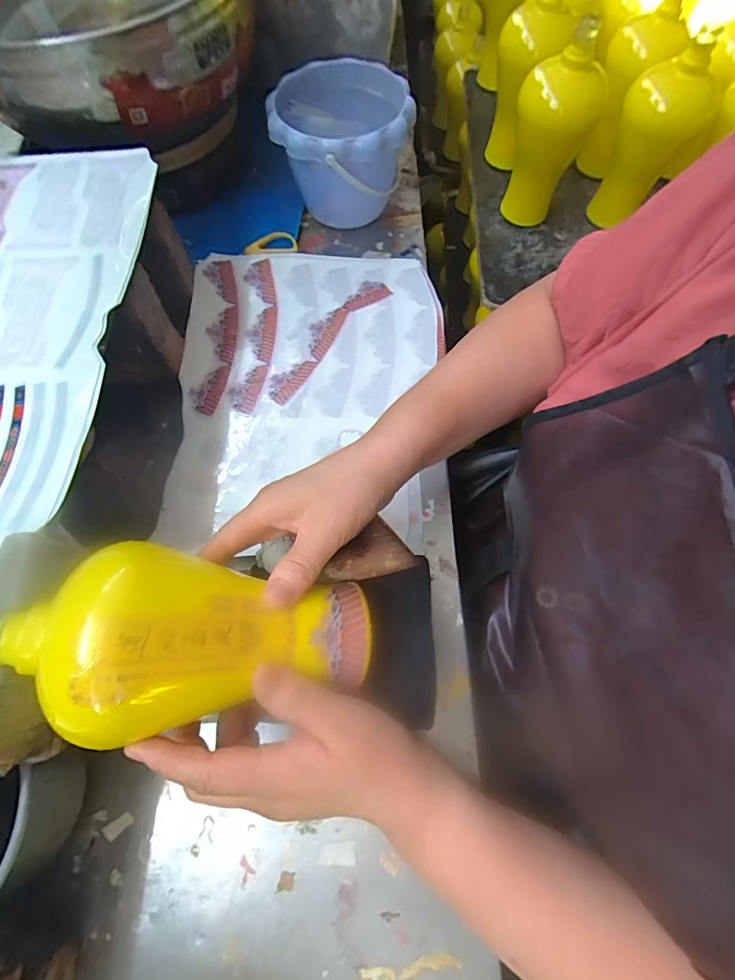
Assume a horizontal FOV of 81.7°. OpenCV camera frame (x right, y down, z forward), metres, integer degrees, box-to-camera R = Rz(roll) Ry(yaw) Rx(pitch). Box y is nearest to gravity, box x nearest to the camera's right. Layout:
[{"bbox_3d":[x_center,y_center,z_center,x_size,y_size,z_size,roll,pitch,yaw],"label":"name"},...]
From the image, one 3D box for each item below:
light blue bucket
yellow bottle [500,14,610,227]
[{"bbox_3d":[-0.028,-0.401,0.513,0.147,0.119,0.158,0,69,1],"label":"light blue bucket"},{"bbox_3d":[0.244,-0.465,0.578,0.102,0.212,0.100,21,69,7],"label":"yellow bottle"}]

